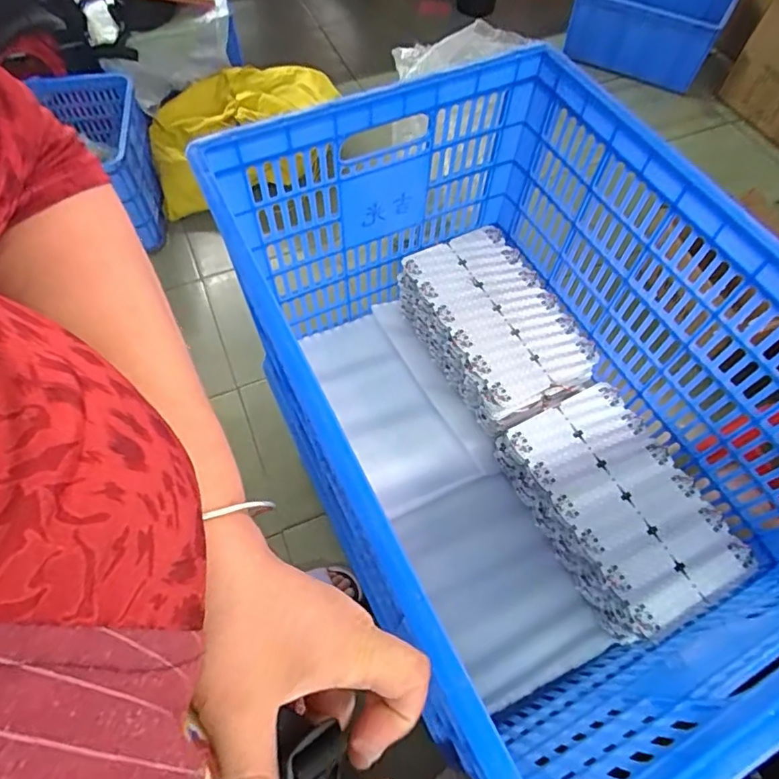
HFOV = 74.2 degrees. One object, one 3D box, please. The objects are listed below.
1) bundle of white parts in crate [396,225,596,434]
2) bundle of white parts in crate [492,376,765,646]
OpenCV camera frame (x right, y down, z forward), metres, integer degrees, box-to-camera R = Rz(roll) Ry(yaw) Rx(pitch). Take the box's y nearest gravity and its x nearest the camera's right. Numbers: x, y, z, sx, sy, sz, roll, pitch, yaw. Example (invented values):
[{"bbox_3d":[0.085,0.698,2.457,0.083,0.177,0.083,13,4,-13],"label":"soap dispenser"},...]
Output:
[{"bbox_3d":[0.168,-0.104,0.846,0.198,0.088,0.315,-24,66,-13],"label":"bundle of white parts in crate"},{"bbox_3d":[0.306,0.161,0.720,0.187,0.101,0.296,-27,67,-14],"label":"bundle of white parts in crate"}]

